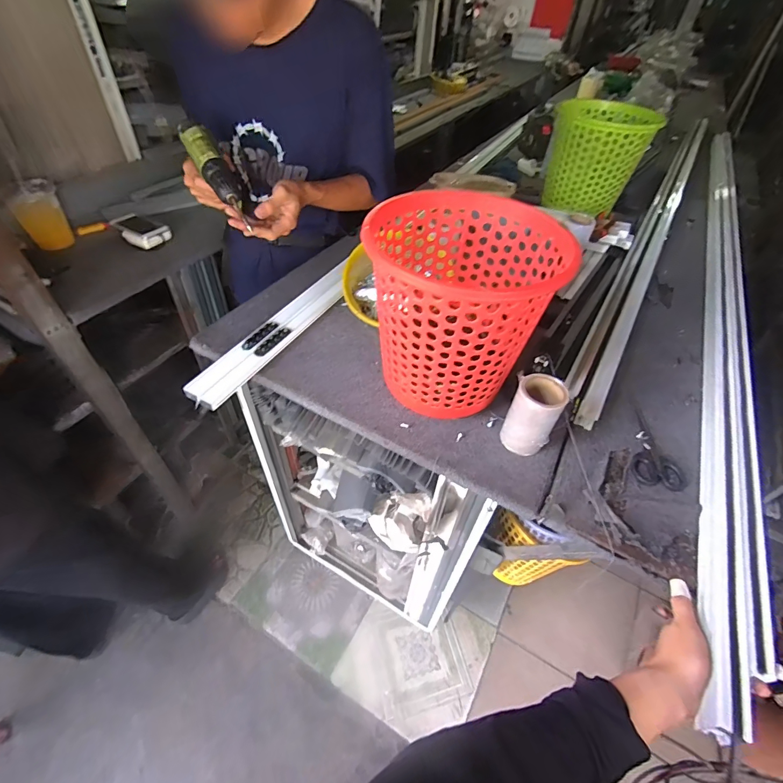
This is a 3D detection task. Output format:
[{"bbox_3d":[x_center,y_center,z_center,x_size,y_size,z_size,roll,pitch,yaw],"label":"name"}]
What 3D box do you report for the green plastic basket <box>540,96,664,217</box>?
[{"bbox_3d":[0.517,-0.591,1.028,0.222,0.217,0.186,17,49,11],"label":"green plastic basket"}]

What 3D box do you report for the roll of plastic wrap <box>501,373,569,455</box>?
[{"bbox_3d":[0.192,0.033,0.539,0.061,0.105,0.070,35,54,25],"label":"roll of plastic wrap"}]

